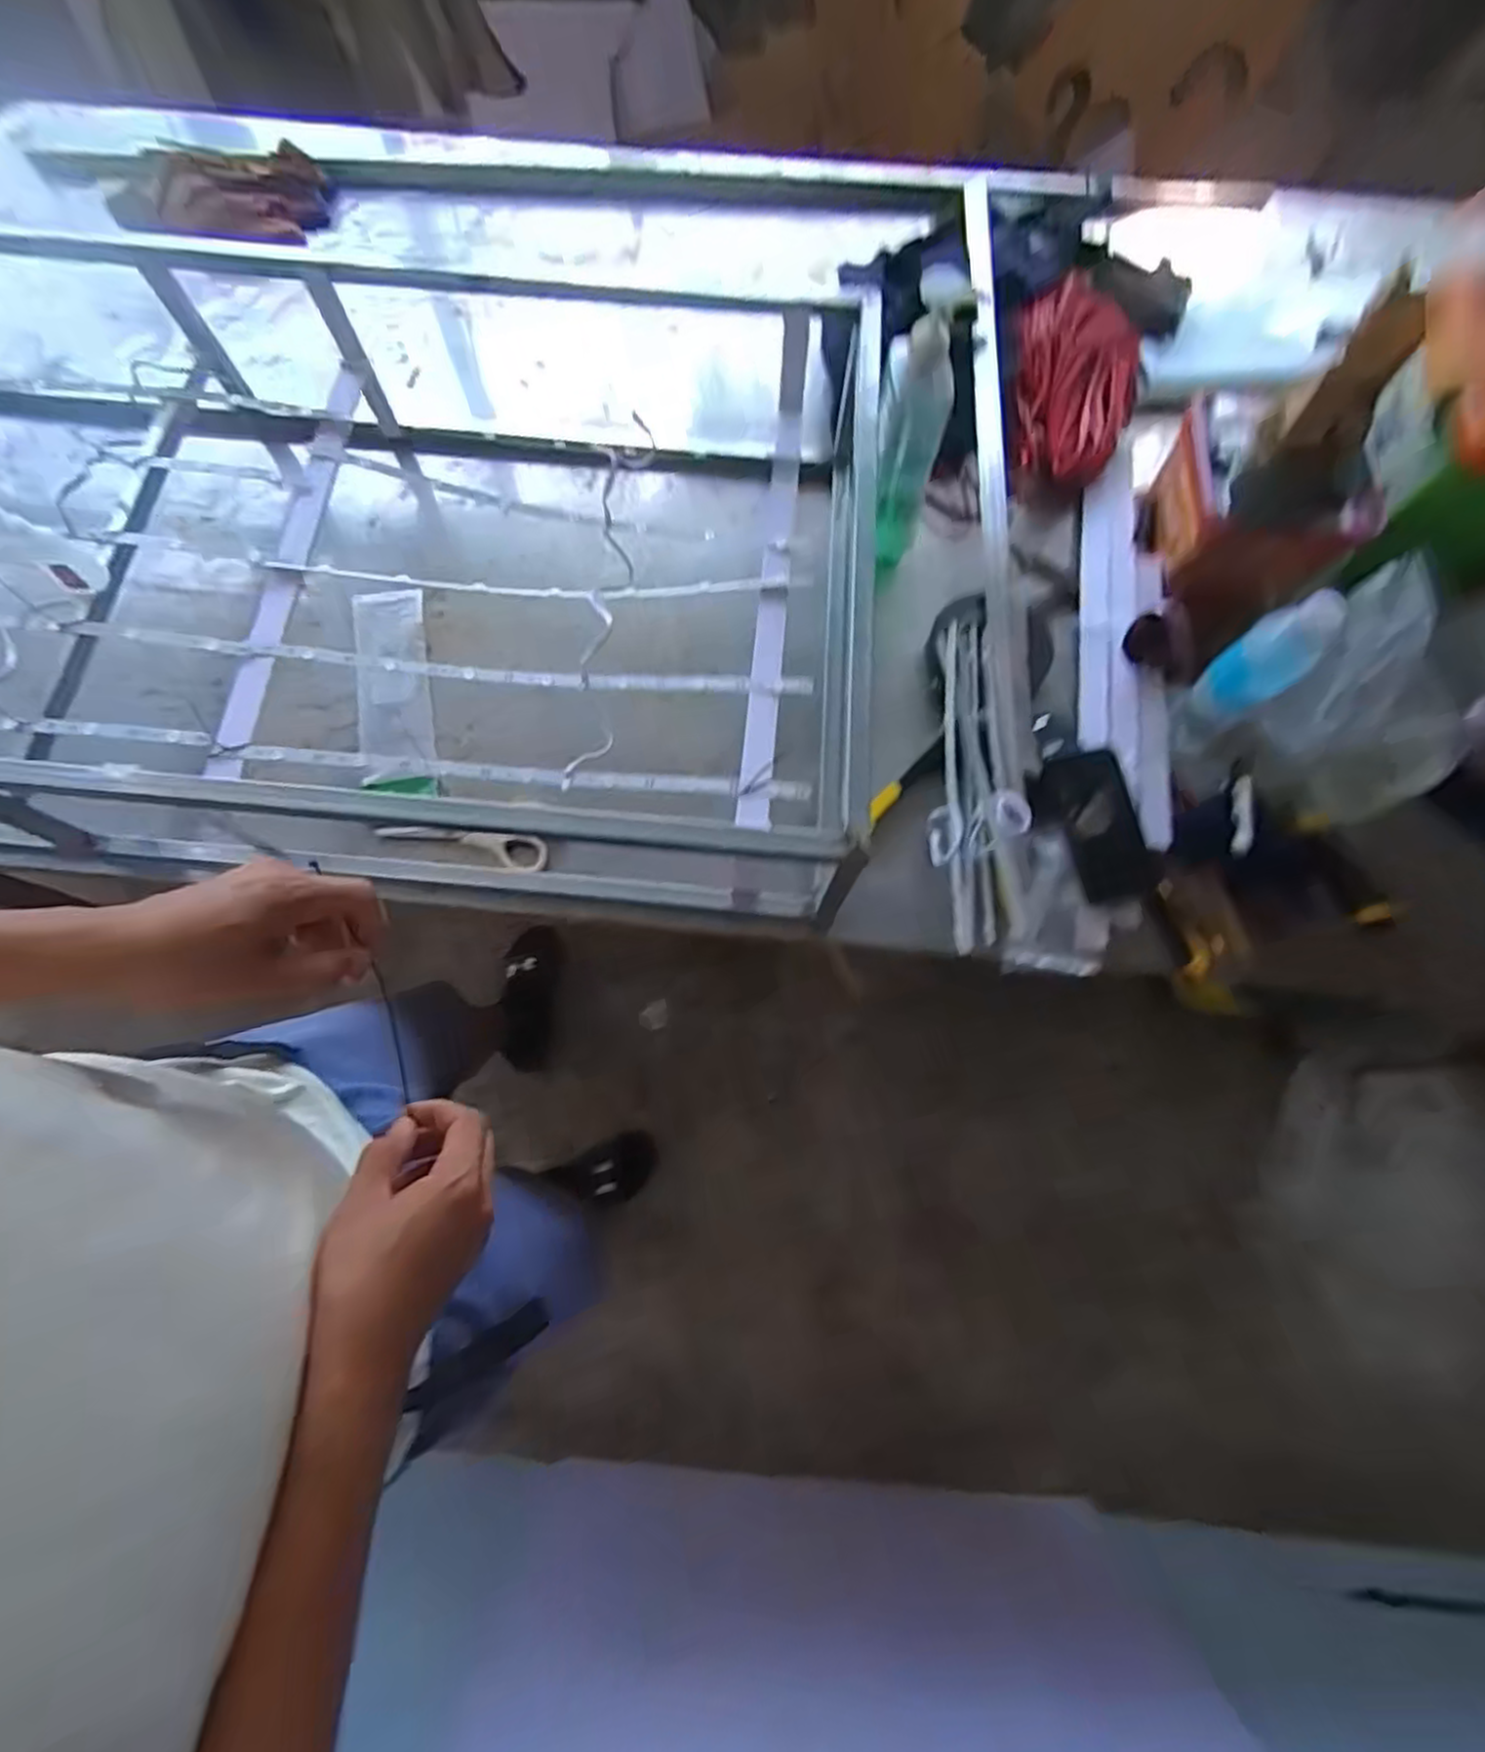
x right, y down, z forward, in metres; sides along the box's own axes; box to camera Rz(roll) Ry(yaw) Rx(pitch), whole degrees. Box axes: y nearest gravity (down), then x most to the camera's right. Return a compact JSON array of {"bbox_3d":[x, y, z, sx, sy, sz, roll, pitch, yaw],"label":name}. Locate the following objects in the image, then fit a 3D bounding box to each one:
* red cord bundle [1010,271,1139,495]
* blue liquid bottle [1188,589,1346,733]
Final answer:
[{"bbox_3d":[0.417,-0.627,0.915,0.157,0.096,0.270,0,74,1],"label":"red cord bundle"},{"bbox_3d":[0.492,-0.198,0.686,0.065,0.179,0.062,-35,75,-33],"label":"blue liquid bottle"}]

